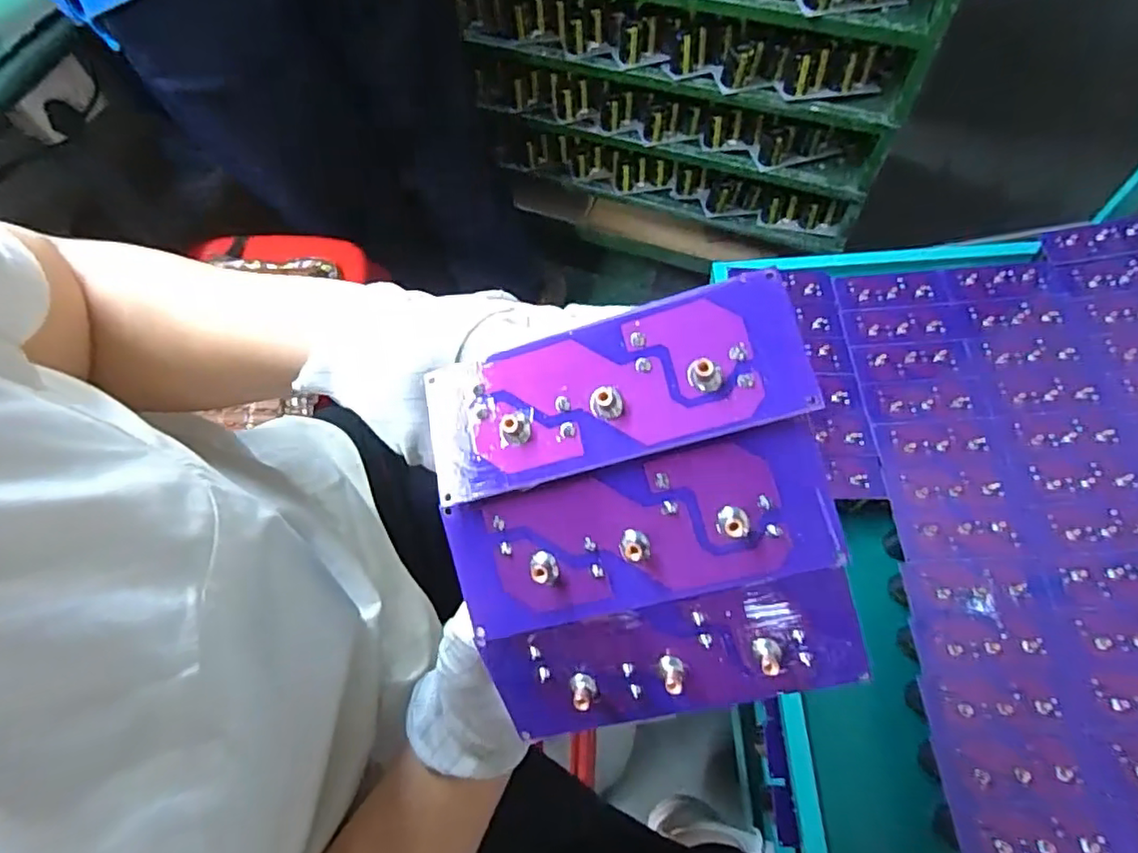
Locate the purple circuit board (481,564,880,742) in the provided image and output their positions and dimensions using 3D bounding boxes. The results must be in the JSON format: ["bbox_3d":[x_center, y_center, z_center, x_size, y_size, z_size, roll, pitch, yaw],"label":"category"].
[{"bbox_3d":[0.037,0.087,0.231,0.133,0.007,0.050,-16,106,12],"label":"purple circuit board"}]

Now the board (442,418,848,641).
[{"bbox_3d":[0.022,0.039,0.224,0.135,0.005,0.051,-15,87,13],"label":"board"}]

